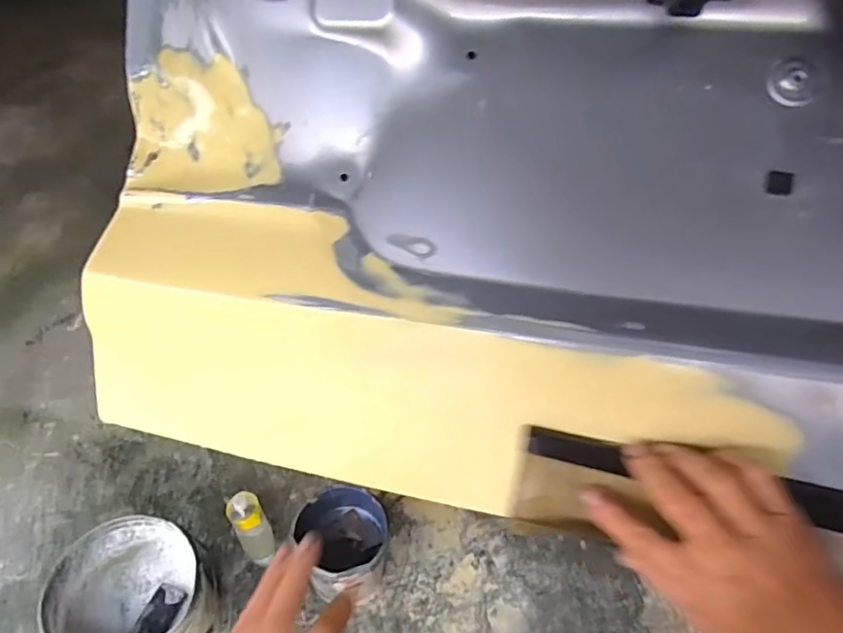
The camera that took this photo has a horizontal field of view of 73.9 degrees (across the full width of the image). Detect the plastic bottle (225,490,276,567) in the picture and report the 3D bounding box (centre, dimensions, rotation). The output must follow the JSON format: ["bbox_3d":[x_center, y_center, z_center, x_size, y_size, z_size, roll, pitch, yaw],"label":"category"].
[{"bbox_3d":[-0.429,0.540,1.424,0.085,0.255,0.084,1,46,-1],"label":"plastic bottle"}]

